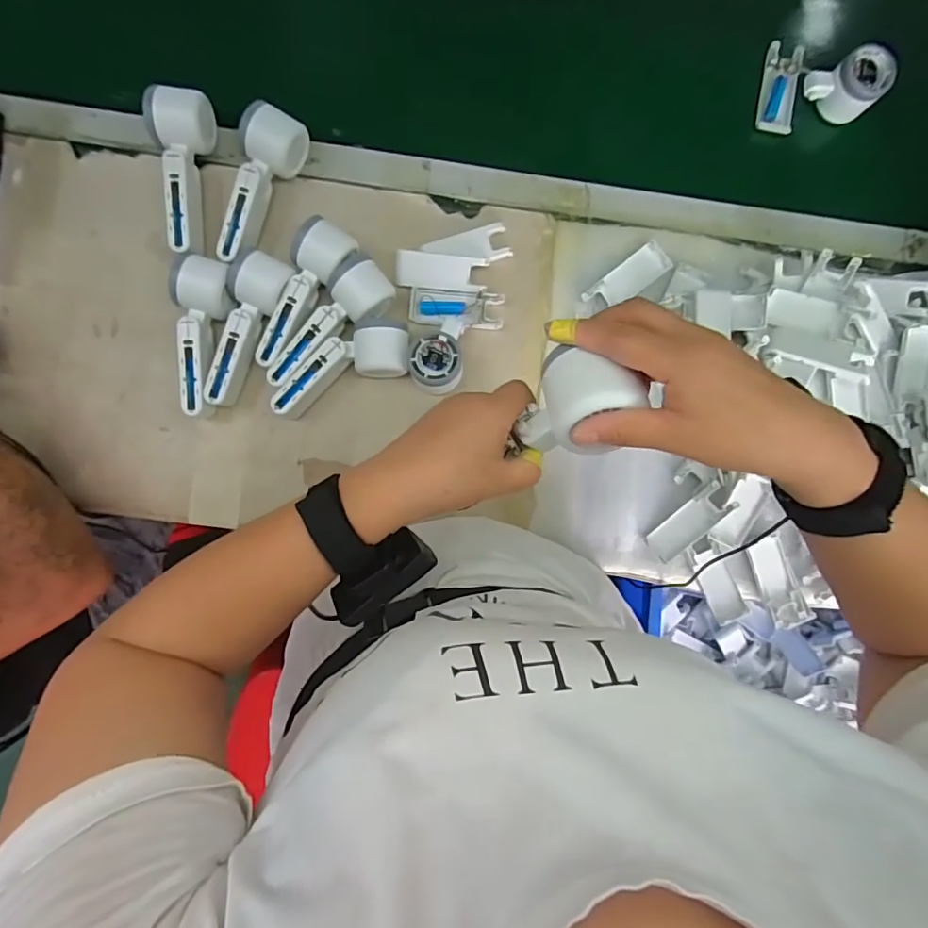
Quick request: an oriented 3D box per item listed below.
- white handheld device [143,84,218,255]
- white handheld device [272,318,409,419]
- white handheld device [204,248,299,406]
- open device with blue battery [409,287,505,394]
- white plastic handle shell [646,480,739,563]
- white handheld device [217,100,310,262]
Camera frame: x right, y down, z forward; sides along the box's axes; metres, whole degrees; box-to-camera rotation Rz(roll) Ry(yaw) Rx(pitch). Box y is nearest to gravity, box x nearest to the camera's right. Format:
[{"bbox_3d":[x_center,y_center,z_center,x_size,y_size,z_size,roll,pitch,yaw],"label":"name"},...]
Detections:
[{"bbox_3d":[-0.304,-0.313,0.574,0.052,0.052,0.158,4,101,-3],"label":"white handheld device"},{"bbox_3d":[-0.136,-0.111,0.582,0.160,0.040,0.069,-22,89,-4],"label":"white handheld device"},{"bbox_3d":[-0.236,-0.144,0.576,0.058,0.053,0.169,18,87,-3],"label":"white handheld device"},{"bbox_3d":[-0.011,-0.140,0.585,0.102,0.039,0.118,4,88,-3],"label":"open device with blue battery"},{"bbox_3d":[0.260,0.069,0.606,0.039,0.014,0.102,45,102,-1],"label":"white plastic handle shell"},{"bbox_3d":[-0.230,-0.299,0.570,0.055,0.050,0.160,28,86,-2],"label":"white handheld device"}]

